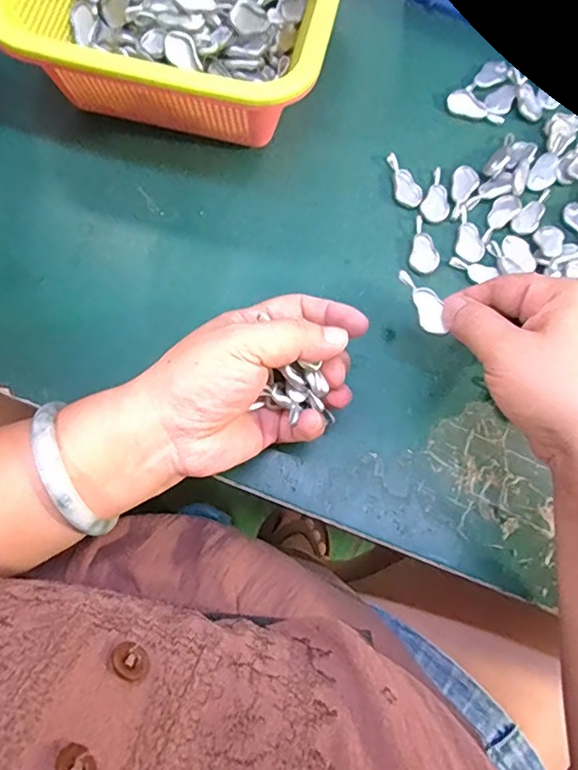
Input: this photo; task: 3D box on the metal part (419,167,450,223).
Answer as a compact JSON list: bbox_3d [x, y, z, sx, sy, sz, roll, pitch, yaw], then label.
[{"bbox_3d":[0.103,-0.129,0.361,0.019,0.004,0.041,24,75,4],"label":"metal part"}]

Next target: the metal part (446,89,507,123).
[{"bbox_3d":[0.135,-0.199,0.385,0.041,0.005,0.017,37,76,8],"label":"metal part"}]

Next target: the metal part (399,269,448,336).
[{"bbox_3d":[0.074,-0.046,0.292,0.015,0.004,0.040,-26,83,-9],"label":"metal part"}]

